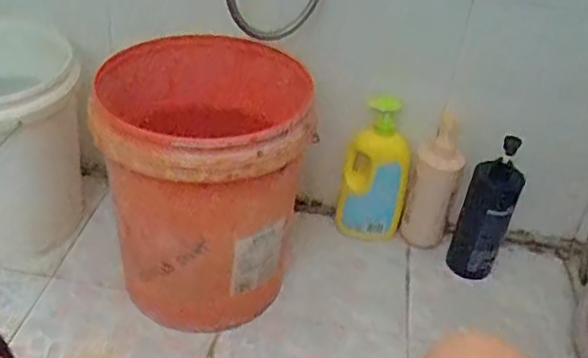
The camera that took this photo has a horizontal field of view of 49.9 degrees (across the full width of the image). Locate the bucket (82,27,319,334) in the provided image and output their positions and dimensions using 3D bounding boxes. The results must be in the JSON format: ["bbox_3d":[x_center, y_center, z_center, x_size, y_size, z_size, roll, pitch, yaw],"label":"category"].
[{"bbox_3d":[-0.127,0.031,0.983,0.265,0.387,0.278,9,35,4],"label":"bucket"}]

